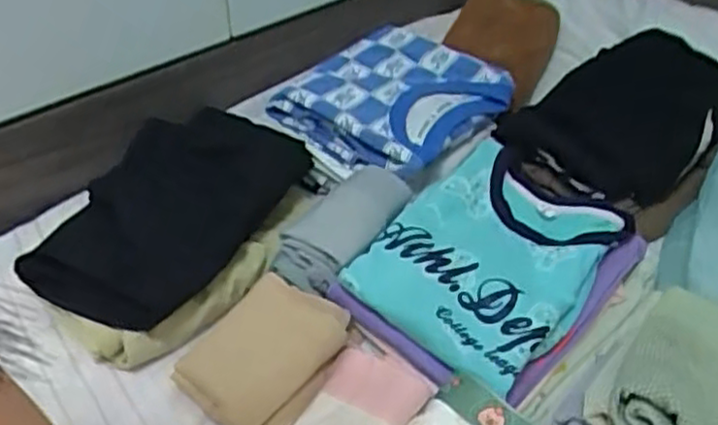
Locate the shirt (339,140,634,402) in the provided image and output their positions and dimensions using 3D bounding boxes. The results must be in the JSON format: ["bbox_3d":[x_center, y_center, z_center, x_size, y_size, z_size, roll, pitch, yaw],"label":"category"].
[{"bbox_3d":[0.101,0.027,0.561,0.149,0.028,0.196,29,48,29],"label":"shirt"}]

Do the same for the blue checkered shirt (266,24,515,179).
[{"bbox_3d":[0.035,-0.113,0.705,0.170,0.034,0.197,32,50,32],"label":"blue checkered shirt"}]

